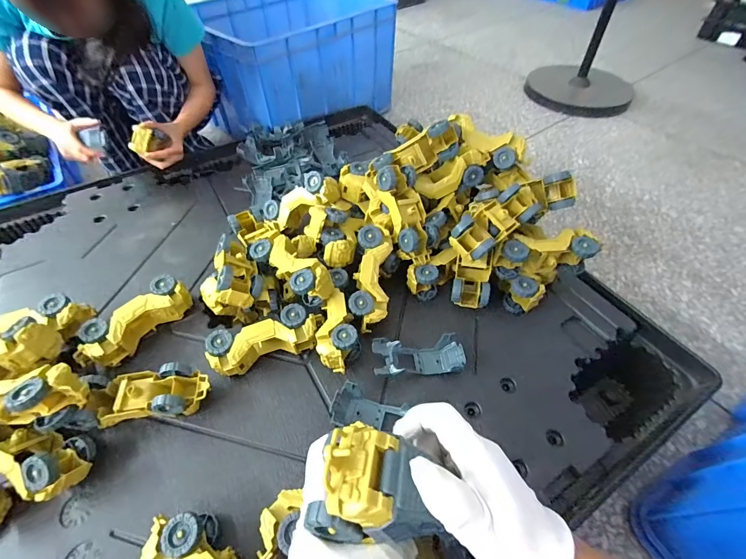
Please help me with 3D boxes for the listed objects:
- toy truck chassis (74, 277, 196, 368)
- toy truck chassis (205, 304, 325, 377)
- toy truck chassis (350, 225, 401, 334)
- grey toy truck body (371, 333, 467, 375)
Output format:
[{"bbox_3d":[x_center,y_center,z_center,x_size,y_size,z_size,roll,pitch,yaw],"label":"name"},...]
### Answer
[{"bbox_3d":[-0.381,0.070,0.557,0.067,0.056,0.171,34,59,24],"label":"toy truck chassis"},{"bbox_3d":[-0.160,0.097,0.536,0.167,0.062,0.061,-19,54,-15],"label":"toy truck chassis"},{"bbox_3d":[0.001,0.003,0.583,0.071,0.083,0.169,7,74,5],"label":"toy truck chassis"},{"bbox_3d":[0.071,0.122,0.534,0.138,0.037,0.055,-3,51,-3],"label":"grey toy truck body"}]

